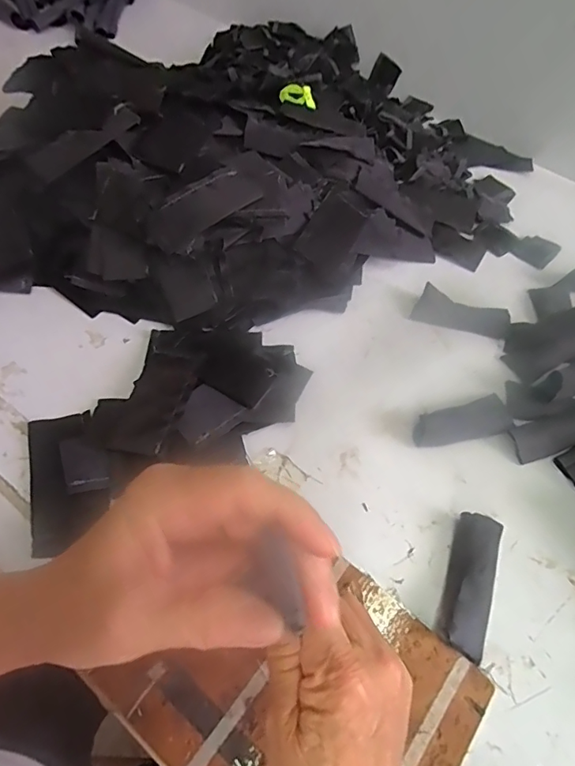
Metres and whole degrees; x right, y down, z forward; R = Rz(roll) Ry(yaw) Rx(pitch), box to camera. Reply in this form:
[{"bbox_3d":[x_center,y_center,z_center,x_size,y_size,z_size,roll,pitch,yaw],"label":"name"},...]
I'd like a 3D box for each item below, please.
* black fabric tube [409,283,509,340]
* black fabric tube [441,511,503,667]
[{"bbox_3d":[0.198,-0.080,0.536,0.103,0.021,0.034,15,56,6],"label":"black fabric tube"},{"bbox_3d":[0.144,0.154,0.368,0.034,0.025,0.104,21,57,10],"label":"black fabric tube"}]

